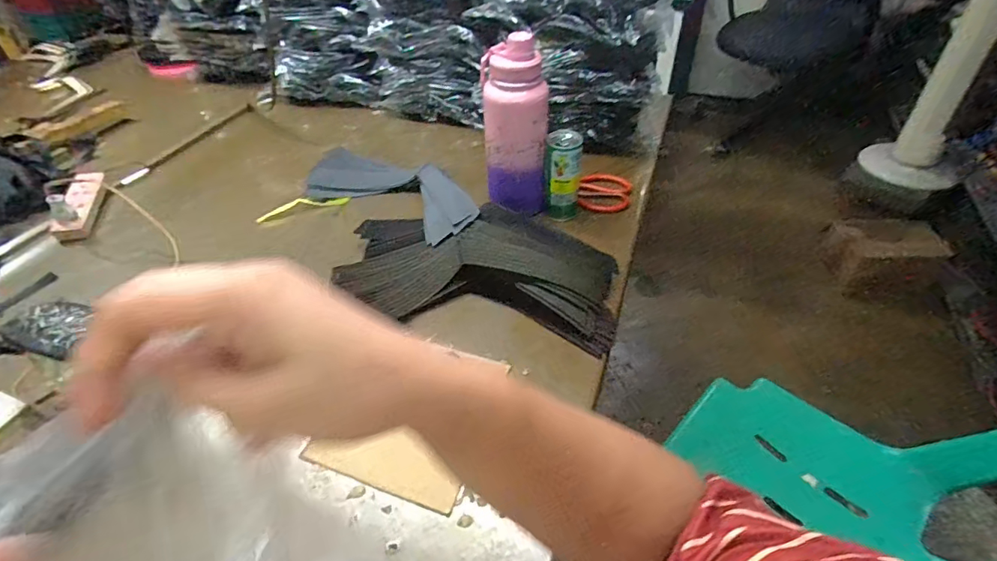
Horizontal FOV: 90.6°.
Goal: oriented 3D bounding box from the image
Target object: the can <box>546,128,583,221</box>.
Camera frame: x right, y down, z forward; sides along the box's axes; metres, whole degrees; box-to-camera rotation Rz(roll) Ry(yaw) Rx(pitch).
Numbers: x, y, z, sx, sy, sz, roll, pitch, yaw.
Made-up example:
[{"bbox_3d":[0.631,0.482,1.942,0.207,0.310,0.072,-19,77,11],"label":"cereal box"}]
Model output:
[{"bbox_3d":[0.095,-0.152,0.727,0.050,0.120,0.050,4,43,7],"label":"can"}]

